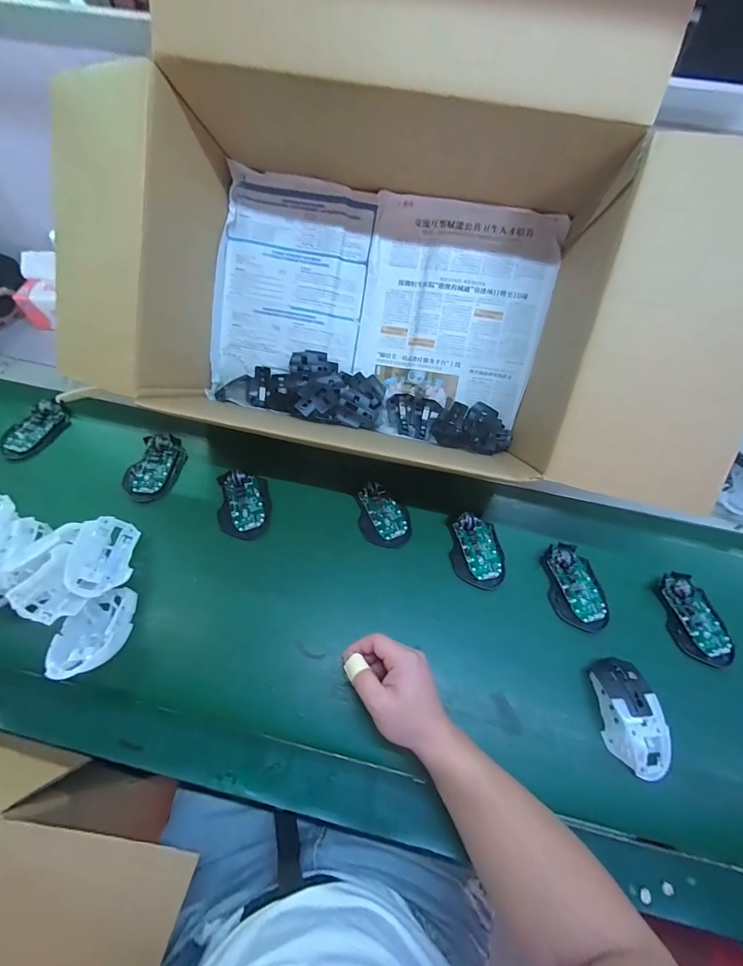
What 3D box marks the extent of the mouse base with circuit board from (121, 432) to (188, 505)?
[{"bbox_3d":[-0.334,-0.027,0.593,0.070,0.019,0.116,16,59,6],"label":"mouse base with circuit board"}]

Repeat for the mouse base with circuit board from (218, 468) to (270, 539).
[{"bbox_3d":[-0.187,0.030,0.565,0.071,0.017,0.105,-4,59,-6],"label":"mouse base with circuit board"}]

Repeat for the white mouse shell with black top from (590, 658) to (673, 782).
[{"bbox_3d":[0.294,0.263,0.436,0.056,0.037,0.114,2,59,-2],"label":"white mouse shell with black top"}]

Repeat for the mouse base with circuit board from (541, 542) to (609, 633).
[{"bbox_3d":[0.280,0.138,0.523,0.072,0.018,0.114,4,59,-2],"label":"mouse base with circuit board"}]

